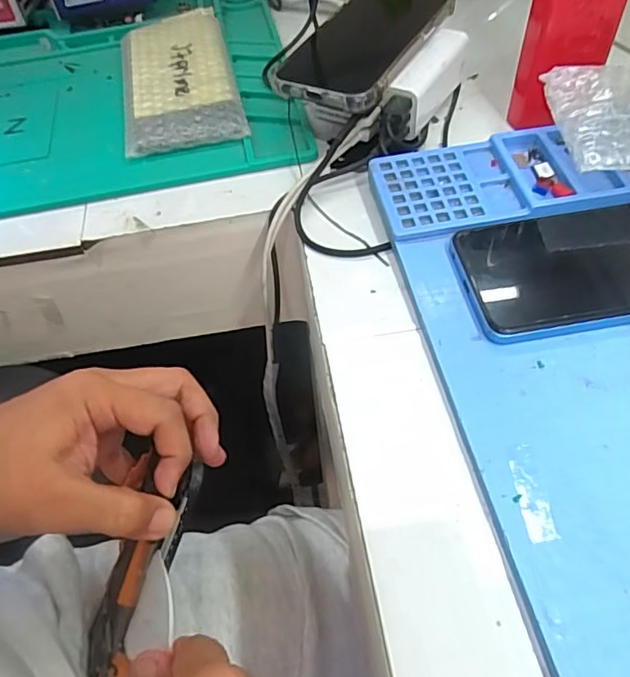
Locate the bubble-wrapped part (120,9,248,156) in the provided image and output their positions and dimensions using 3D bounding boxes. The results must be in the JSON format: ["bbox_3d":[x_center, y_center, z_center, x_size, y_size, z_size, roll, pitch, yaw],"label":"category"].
[{"bbox_3d":[-0.112,-0.212,0.449,0.087,0.021,0.180,-13,53,-5],"label":"bubble-wrapped part"}]

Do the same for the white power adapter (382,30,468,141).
[{"bbox_3d":[0.079,-0.181,0.399,0.022,0.049,0.089,26,59,23],"label":"white power adapter"}]

